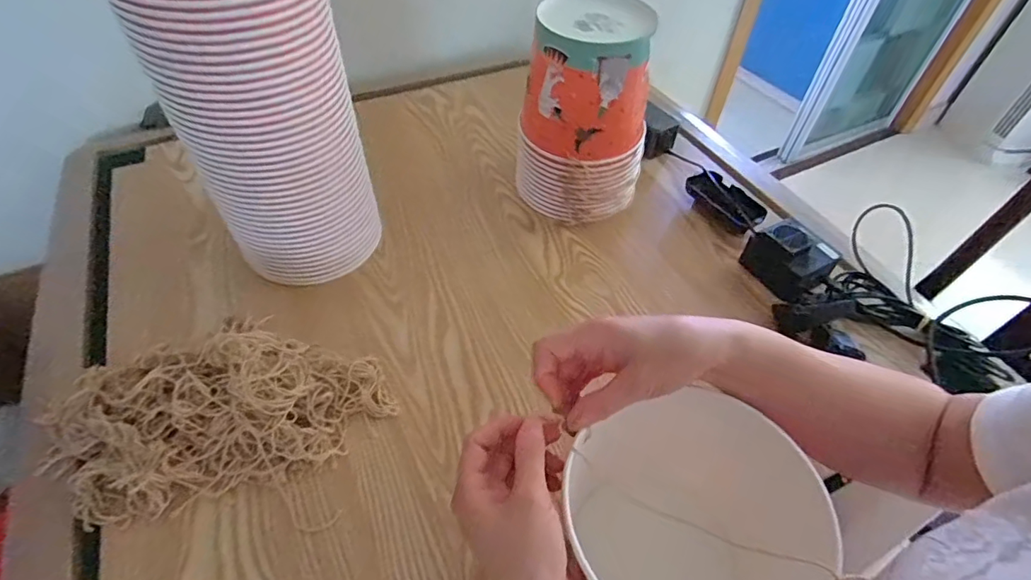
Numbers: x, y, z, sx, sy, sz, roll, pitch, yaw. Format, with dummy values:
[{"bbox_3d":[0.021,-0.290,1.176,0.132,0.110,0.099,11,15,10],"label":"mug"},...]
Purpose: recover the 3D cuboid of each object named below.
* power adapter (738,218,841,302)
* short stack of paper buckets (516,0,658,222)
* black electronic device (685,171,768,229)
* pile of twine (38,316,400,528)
[{"bbox_3d":[0.327,-0.038,0.605,0.072,0.052,0.082,-24,55,-21],"label":"power adapter"},{"bbox_3d":[0.091,-0.213,0.633,0.149,0.232,0.140,16,51,11],"label":"short stack of paper buckets"},{"bbox_3d":[0.285,-0.121,0.683,0.047,0.032,0.107,-36,60,-27],"label":"black electronic device"},{"bbox_3d":[-0.269,0.101,0.460,0.289,0.060,0.161,-14,52,-13],"label":"pile of twine"}]

